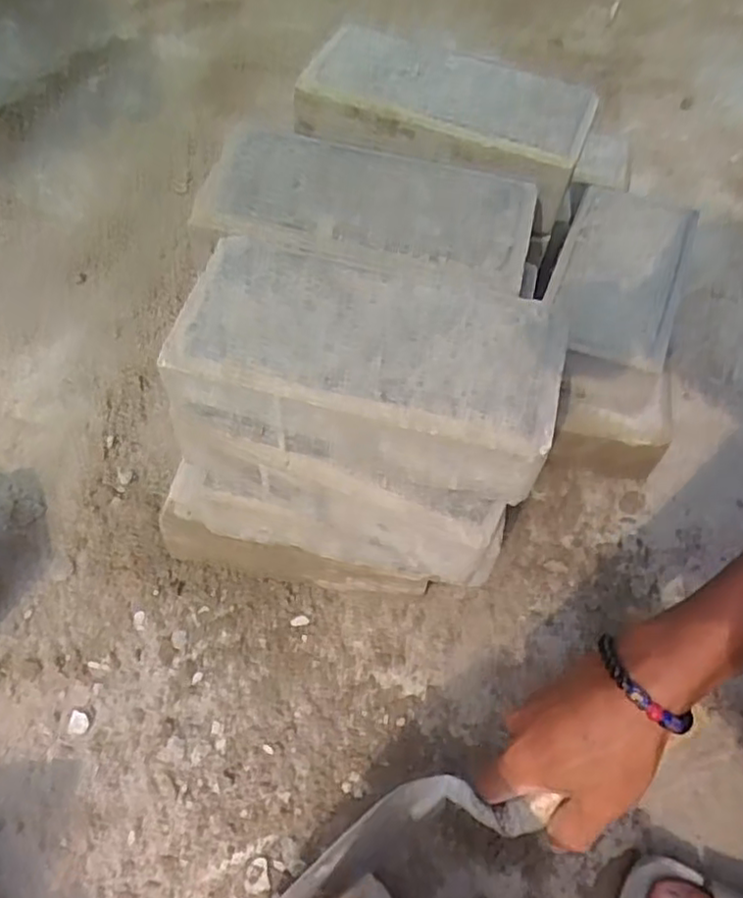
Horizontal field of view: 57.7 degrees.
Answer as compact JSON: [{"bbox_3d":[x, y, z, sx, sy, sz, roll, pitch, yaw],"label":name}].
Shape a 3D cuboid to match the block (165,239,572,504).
[{"bbox_3d":[0.001,-0.049,0.385,0.205,0.066,0.104,11,57,8],"label":"block"}]

